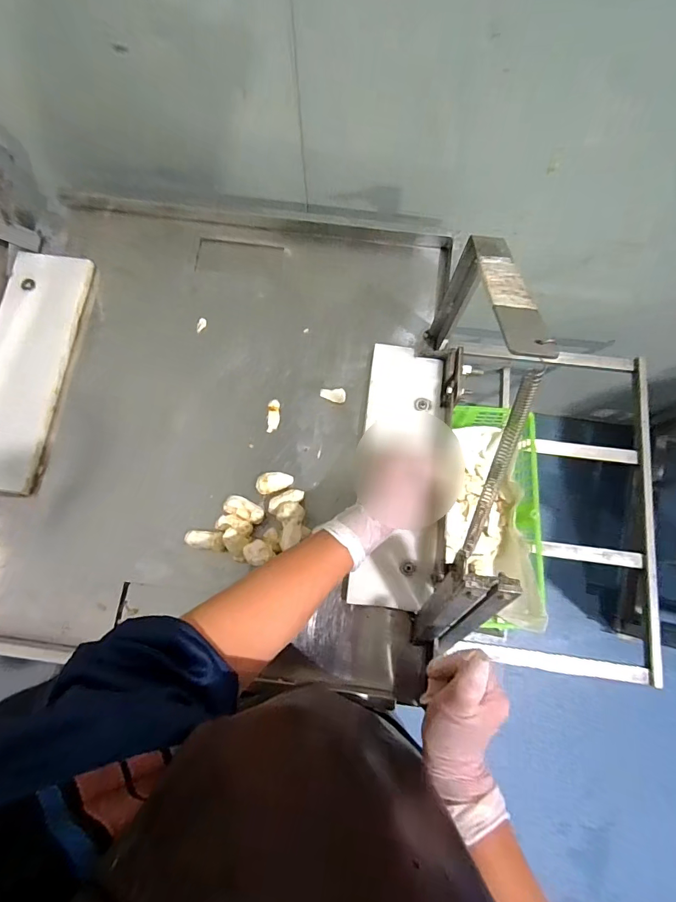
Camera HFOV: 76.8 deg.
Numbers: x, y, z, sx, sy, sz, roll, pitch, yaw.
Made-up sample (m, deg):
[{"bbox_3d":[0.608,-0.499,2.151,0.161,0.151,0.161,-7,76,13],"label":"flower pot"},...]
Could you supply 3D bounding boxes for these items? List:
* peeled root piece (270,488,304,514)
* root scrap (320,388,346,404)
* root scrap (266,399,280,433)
[{"bbox_3d":[-0.061,0.057,0.506,0.043,0.024,0.020,-26,81,-6],"label":"peeled root piece"},{"bbox_3d":[-0.006,-0.072,0.543,0.032,0.006,0.018,10,80,0],"label":"root scrap"},{"bbox_3d":[-0.081,-0.044,0.539,0.016,0.004,0.042,1,80,-1],"label":"root scrap"}]

